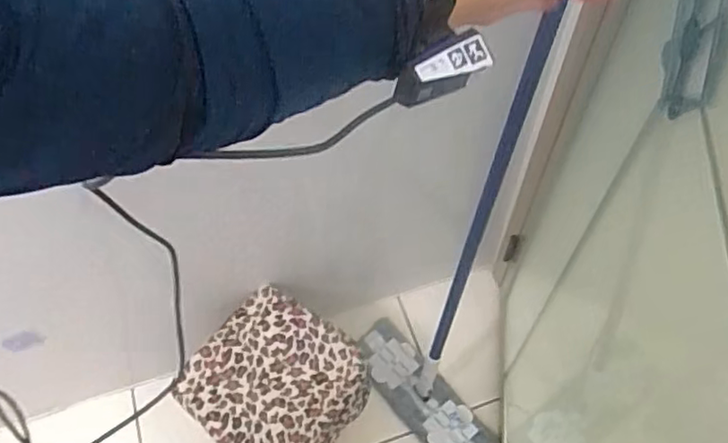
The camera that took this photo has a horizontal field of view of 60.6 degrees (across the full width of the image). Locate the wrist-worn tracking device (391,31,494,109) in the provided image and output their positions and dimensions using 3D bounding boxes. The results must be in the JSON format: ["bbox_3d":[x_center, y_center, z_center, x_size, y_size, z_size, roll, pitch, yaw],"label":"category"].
[{"bbox_3d":[0.051,-0.102,0.415,0.071,0.031,0.021,-26,61,-14],"label":"wrist-worn tracking device"}]

